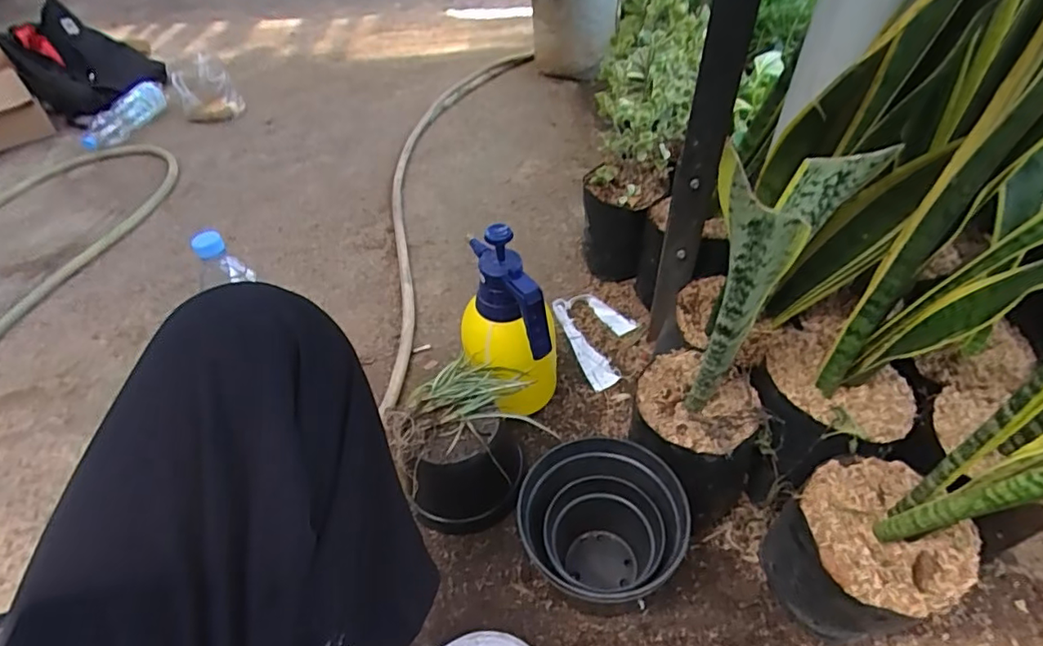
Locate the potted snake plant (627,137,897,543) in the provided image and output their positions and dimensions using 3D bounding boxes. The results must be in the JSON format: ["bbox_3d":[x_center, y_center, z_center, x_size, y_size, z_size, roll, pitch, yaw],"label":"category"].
[{"bbox_3d":[0.204,0.039,0.602,0.148,0.464,0.162,30,56,31],"label":"potted snake plant"}]

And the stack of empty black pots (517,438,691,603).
[{"bbox_3d":[0.092,0.243,0.657,0.175,0.132,0.170,26,53,29],"label":"stack of empty black pots"}]

